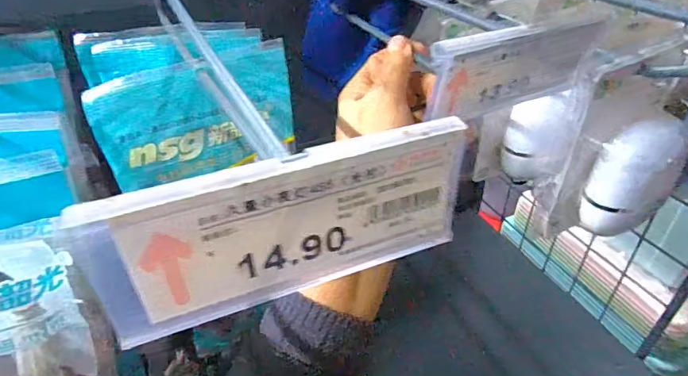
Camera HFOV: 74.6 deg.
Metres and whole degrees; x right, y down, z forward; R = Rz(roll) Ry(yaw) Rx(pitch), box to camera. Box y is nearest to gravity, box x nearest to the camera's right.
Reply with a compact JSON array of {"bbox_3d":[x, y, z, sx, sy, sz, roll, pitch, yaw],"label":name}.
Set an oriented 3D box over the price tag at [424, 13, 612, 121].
[{"bbox_3d":[0.081,-0.056,0.213,0.101,0.044,0.005,-16,50,-23],"label":"price tag"}]

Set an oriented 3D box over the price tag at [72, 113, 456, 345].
[{"bbox_3d":[-0.013,0.010,0.124,0.100,0.045,0.007,-14,40,-17],"label":"price tag"}]

